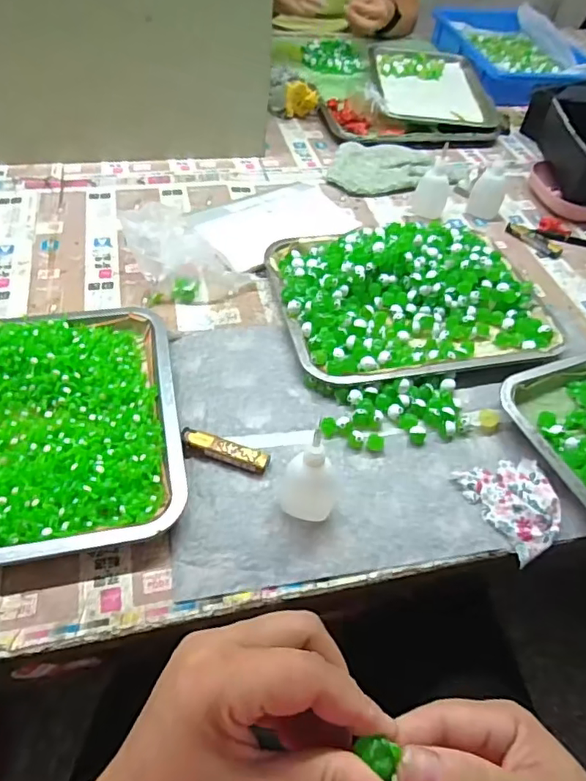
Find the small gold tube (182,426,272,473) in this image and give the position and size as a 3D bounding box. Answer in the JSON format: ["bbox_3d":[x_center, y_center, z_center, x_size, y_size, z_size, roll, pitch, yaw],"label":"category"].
[{"bbox_3d":[-0.059,0.052,0.471,0.077,0.015,0.021,14,50,7],"label":"small gold tube"}]

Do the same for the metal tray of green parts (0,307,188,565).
[{"bbox_3d":[-0.257,0.031,0.458,0.311,0.033,0.255,-9,51,-12],"label":"metal tray of green parts"}]

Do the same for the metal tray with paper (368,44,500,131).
[{"bbox_3d":[0.242,-0.534,0.960,0.189,0.030,0.263,1,50,-4],"label":"metal tray with paper"}]

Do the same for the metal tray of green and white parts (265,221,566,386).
[{"bbox_3d":[0.130,-0.111,0.608,0.290,0.042,0.228,-8,51,-11],"label":"metal tray of green and white parts"}]

